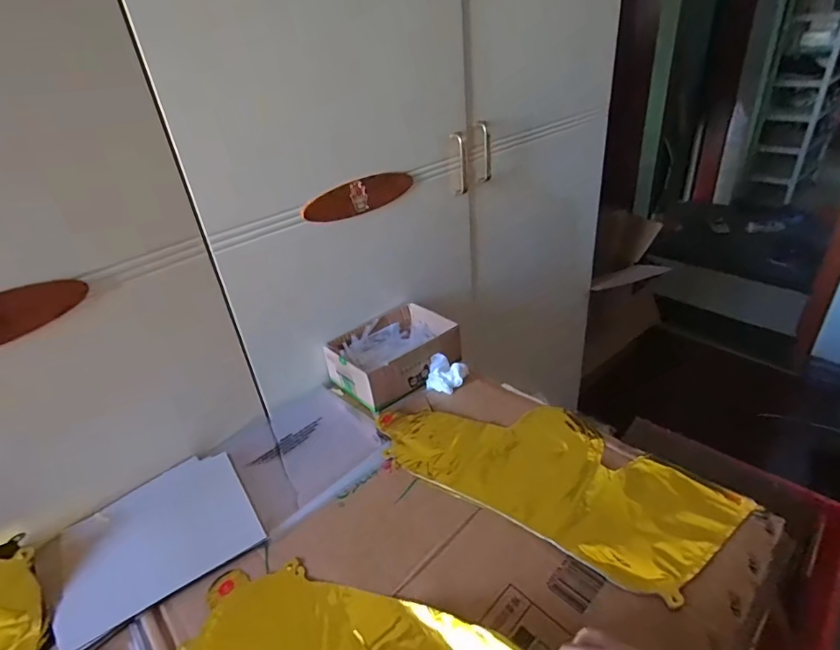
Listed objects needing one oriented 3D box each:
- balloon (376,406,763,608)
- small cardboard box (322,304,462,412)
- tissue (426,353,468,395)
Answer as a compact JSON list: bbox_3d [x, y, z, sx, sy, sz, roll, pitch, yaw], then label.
[{"bbox_3d":[0.148,0.166,0.580,0.399,0.011,0.183,19,40,33],"label":"balloon"},{"bbox_3d":[-0.041,0.042,0.756,0.197,0.066,0.144,-25,37,-27],"label":"small cardboard box"},{"bbox_3d":[0.042,0.072,0.723,0.051,0.045,0.046,9,36,22],"label":"tissue"}]

